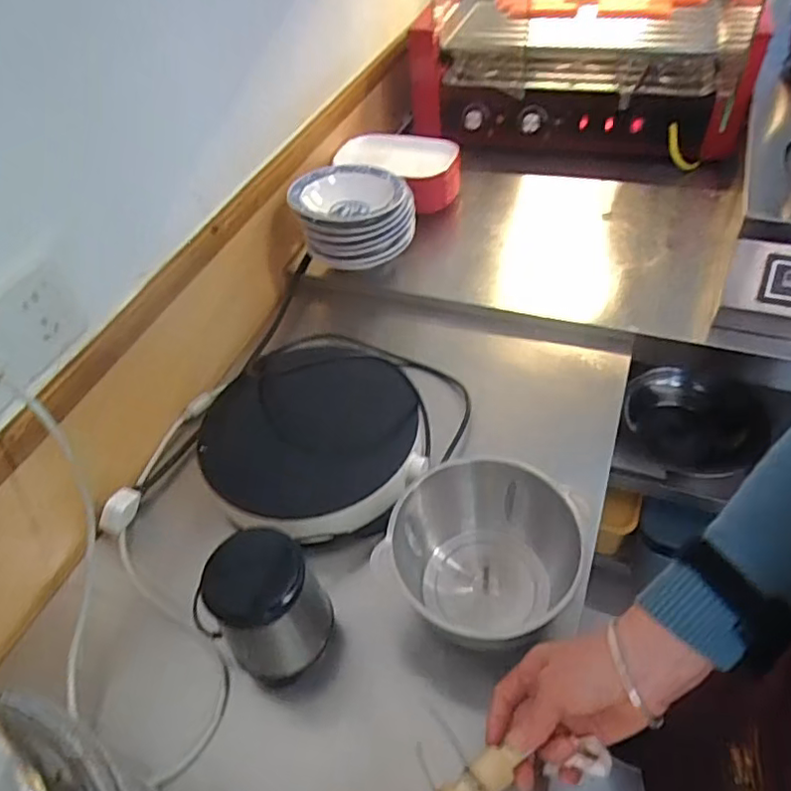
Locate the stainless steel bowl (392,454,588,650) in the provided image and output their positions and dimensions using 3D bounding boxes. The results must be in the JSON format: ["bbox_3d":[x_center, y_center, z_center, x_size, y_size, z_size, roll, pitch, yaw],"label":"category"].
[{"bbox_3d":[0.083,0.171,0.607,0.184,0.150,0.147,-32,52,-21],"label":"stainless steel bowl"}]

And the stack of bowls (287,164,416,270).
[{"bbox_3d":[-0.065,-0.274,0.917,0.172,0.100,0.151,-19,48,-11],"label":"stack of bowls"}]

